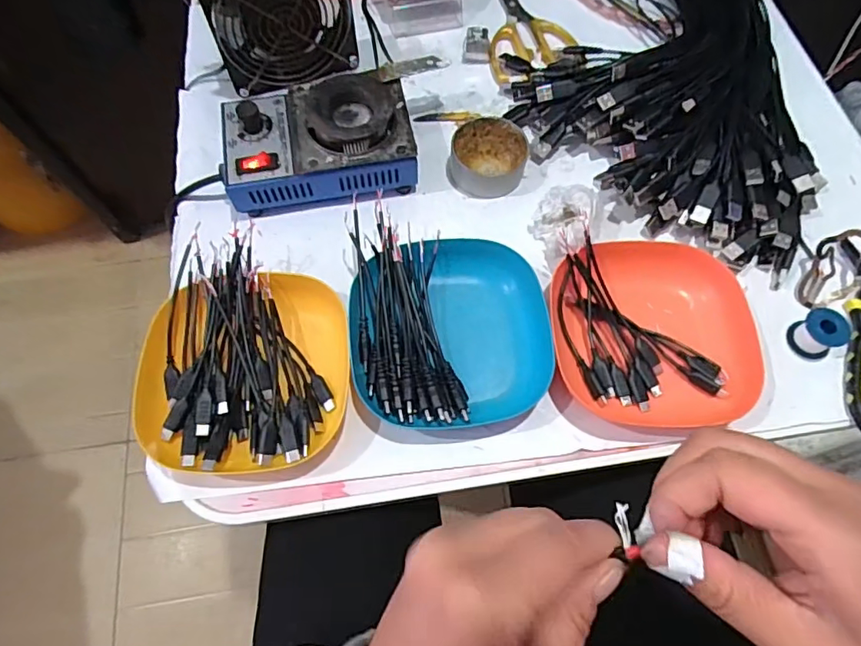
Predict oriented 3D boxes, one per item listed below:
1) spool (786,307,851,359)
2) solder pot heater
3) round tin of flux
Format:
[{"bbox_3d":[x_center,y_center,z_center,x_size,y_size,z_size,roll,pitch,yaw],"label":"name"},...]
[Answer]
[{"bbox_3d":[0.281,0.007,0.391,0.027,0.028,0.030,-29,70,-12],"label":"spool"},{"bbox_3d":[-0.091,-0.152,0.439,0.151,0.051,0.101,-8,67,-3],"label":"solder pot heater"},{"bbox_3d":[0.050,-0.141,0.459,0.064,0.027,0.060,0,67,0],"label":"round tin of flux"}]

